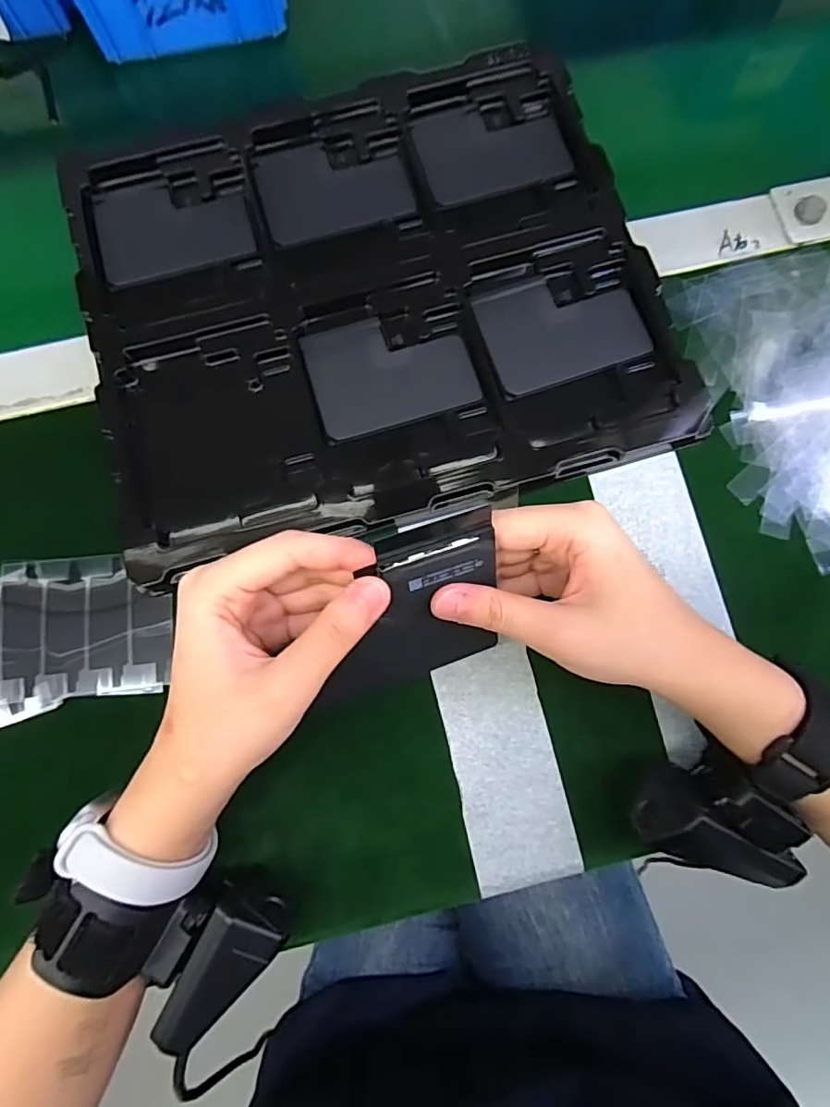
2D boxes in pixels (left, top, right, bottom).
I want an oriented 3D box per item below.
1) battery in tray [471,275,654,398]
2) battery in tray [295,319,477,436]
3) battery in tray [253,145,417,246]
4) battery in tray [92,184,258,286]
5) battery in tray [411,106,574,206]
[{"bbox_3d":[0.085,-0.132,0.319,0.089,0.004,0.065,-18,79,-4],"label":"battery in tray"},{"bbox_3d":[-0.014,-0.106,0.317,0.089,0.004,0.066,-16,79,-3],"label":"battery in tray"},{"bbox_3d":[-0.049,-0.226,0.339,0.088,0.005,0.066,-14,79,-3],"label":"battery in tray"},{"bbox_3d":[-0.147,-0.201,0.336,0.089,0.005,0.067,-17,79,-3],"label":"battery in tray"},{"bbox_3d":[0.047,-0.252,0.343,0.087,0.004,0.064,-16,79,-3],"label":"battery in tray"}]

